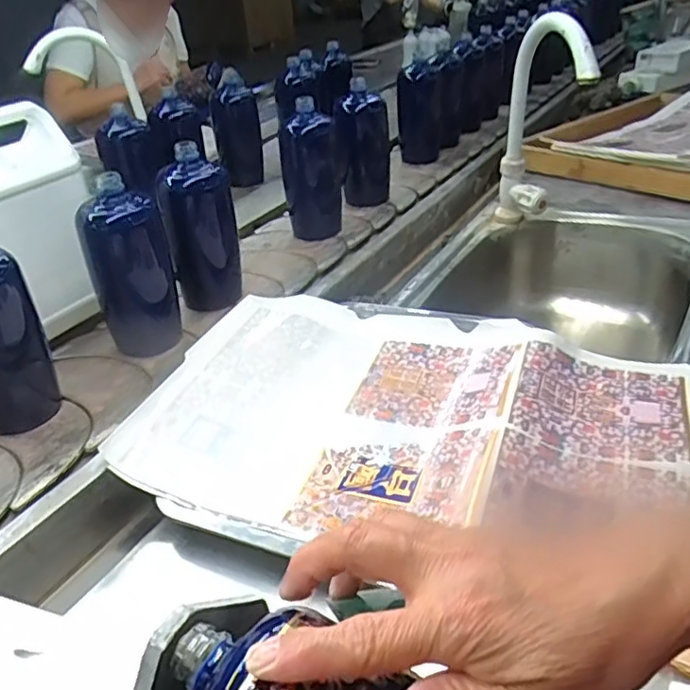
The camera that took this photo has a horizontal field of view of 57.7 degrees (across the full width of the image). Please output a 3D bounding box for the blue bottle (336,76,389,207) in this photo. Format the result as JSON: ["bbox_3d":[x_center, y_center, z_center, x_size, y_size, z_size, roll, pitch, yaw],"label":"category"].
[{"bbox_3d":[0.028,-0.309,0.995,0.076,0.184,0.066,1,34,9],"label":"blue bottle"}]

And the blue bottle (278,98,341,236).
[{"bbox_3d":[-0.050,-0.260,0.918,0.082,0.175,0.077,-5,33,0],"label":"blue bottle"}]

